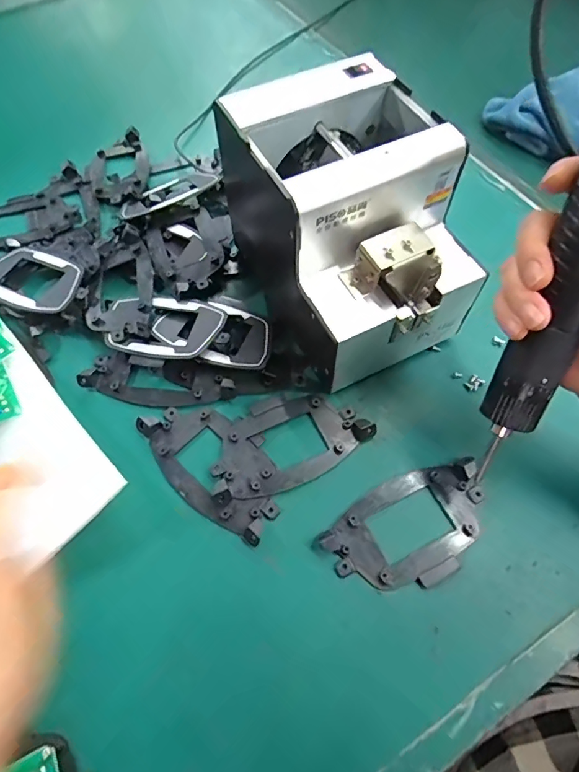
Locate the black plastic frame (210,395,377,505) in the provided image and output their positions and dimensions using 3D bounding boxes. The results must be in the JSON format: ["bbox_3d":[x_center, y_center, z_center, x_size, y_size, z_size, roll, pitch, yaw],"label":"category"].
[{"bbox_3d":[-0.002,0.039,0.343,0.120,0.011,0.069,-21,64,-9],"label":"black plastic frame"}]

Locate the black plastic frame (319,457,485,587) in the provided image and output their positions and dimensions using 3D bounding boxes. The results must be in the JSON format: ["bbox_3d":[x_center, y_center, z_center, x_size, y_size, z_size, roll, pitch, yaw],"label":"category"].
[{"bbox_3d":[0.087,0.095,0.313,0.120,0.015,0.070,-31,66,-14],"label":"black plastic frame"}]

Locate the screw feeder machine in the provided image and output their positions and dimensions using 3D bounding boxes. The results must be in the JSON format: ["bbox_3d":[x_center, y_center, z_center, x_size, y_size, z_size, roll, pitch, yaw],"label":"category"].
[{"bbox_3d":[0.039,-0.121,0.352,0.132,0.144,0.190,-25,64,-11],"label":"screw feeder machine"}]

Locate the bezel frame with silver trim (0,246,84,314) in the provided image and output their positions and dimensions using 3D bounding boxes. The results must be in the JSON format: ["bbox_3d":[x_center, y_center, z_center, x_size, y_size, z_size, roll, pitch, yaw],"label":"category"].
[{"bbox_3d":[-0.227,-0.094,0.410,0.101,0.019,0.063,28,66,15],"label":"bezel frame with silver trim"}]

